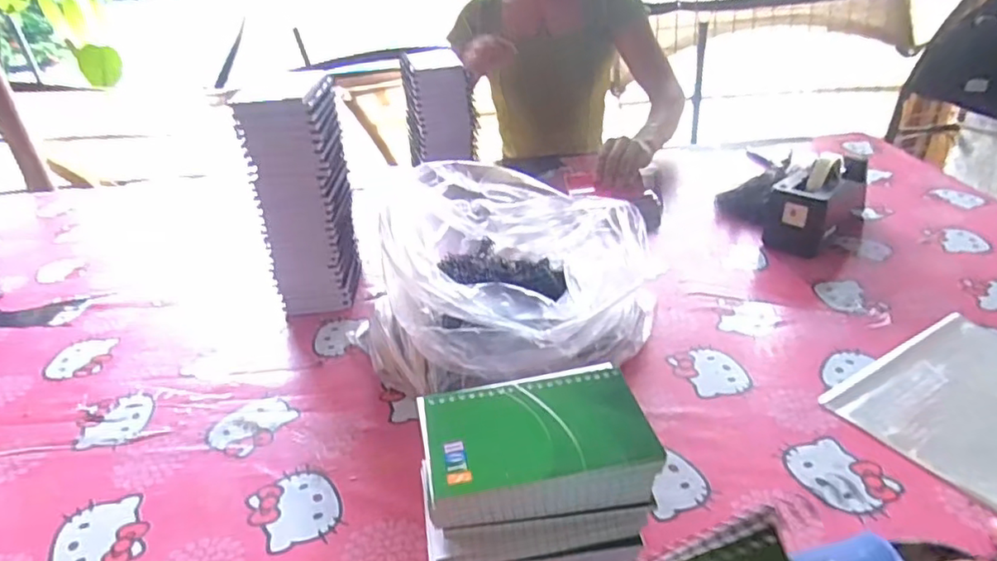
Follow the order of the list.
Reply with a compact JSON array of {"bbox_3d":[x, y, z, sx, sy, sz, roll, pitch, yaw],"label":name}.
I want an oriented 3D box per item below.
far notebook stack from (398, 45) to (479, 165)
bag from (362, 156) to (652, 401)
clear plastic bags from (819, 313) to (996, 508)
[{"bbox_3d":[-0.092,-0.279,1.031,0.126,0.213,0.145,-7,31,-6],"label":"far notebook stack"},{"bbox_3d":[0.011,0.006,0.657,0.299,0.175,0.274,6,32,15],"label":"bag"},{"bbox_3d":[0.474,0.112,0.584,0.255,0.014,0.171,-19,35,-25],"label":"clear plastic bags"}]

